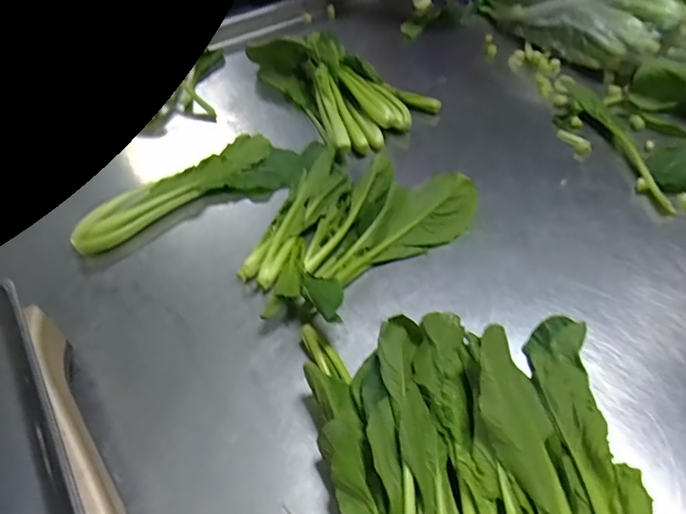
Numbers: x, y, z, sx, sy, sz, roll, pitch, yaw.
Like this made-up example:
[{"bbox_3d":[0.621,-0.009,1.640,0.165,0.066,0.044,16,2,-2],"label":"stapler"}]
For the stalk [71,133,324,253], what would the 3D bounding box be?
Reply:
[{"bbox_3d":[-0.188,-0.100,0.643,0.325,0.033,0.121,-26,53,-19],"label":"stalk"}]

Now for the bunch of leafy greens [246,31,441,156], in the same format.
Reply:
[{"bbox_3d":[-0.012,-0.284,0.763,0.186,0.066,0.304,-30,55,-22],"label":"bunch of leafy greens"}]

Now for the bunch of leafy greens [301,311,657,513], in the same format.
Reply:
[{"bbox_3d":[0.120,0.170,0.371,0.252,0.068,0.312,-12,50,-8],"label":"bunch of leafy greens"}]

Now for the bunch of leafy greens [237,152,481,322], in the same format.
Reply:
[{"bbox_3d":[0.015,-0.032,0.561,0.219,0.055,0.274,19,52,17],"label":"bunch of leafy greens"}]

